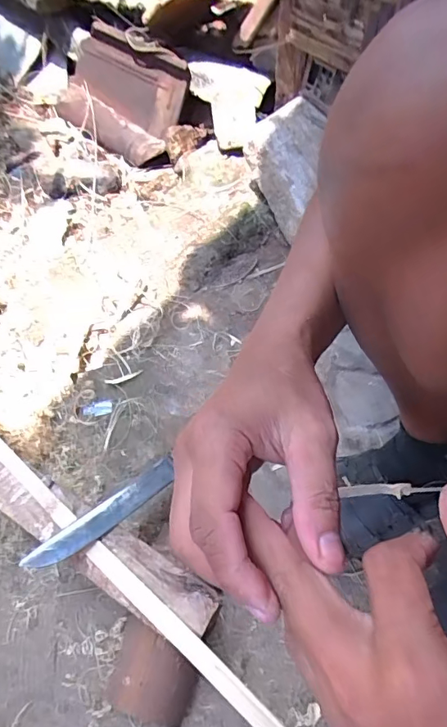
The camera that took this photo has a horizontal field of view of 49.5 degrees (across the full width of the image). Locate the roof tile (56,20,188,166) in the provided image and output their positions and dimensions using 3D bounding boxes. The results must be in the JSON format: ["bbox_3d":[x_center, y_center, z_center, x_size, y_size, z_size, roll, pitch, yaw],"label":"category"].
[{"bbox_3d":[-0.206,-0.535,0.964,0.293,0.203,0.049,35,25,16],"label":"roof tile"}]

